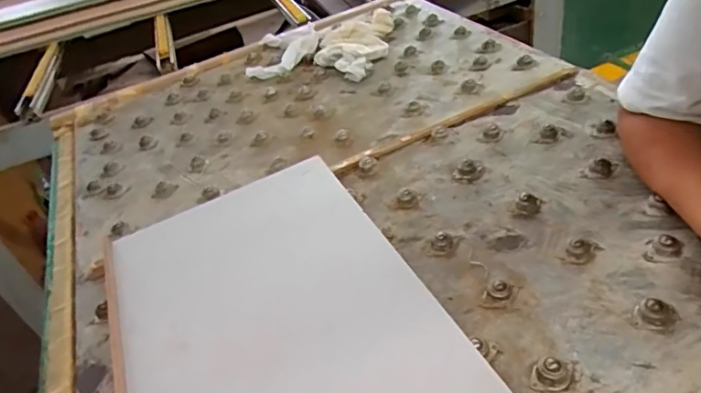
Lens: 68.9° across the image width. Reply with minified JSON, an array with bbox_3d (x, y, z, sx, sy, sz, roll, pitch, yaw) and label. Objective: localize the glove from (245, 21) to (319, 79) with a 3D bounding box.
[{"bbox_3d":[-0.146,-0.322,1.117,0.153,0.036,0.203,-4,40,12],"label":"glove"}]

